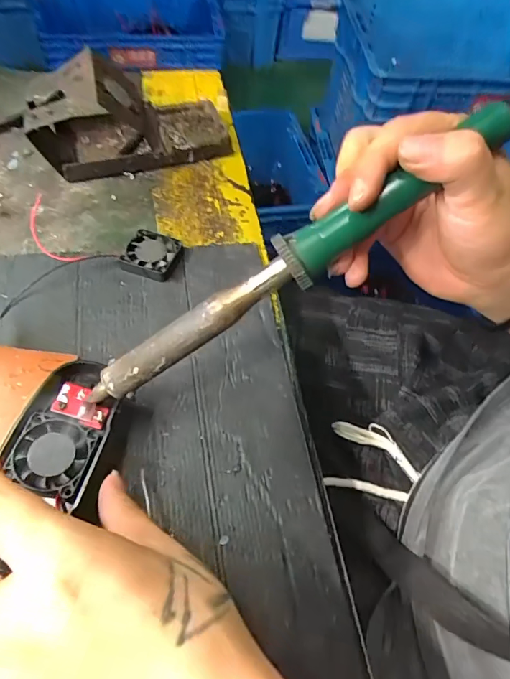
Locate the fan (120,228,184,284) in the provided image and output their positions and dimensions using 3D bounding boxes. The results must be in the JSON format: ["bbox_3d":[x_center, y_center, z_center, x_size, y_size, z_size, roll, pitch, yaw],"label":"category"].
[{"bbox_3d":[-0.085,-0.069,0.358,0.040,0.013,0.040,18,59,6],"label":"fan"}]

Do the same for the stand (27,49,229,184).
[{"bbox_3d":[-0.113,-0.208,0.403,0.171,0.081,0.076,-16,61,-14],"label":"stand"}]

